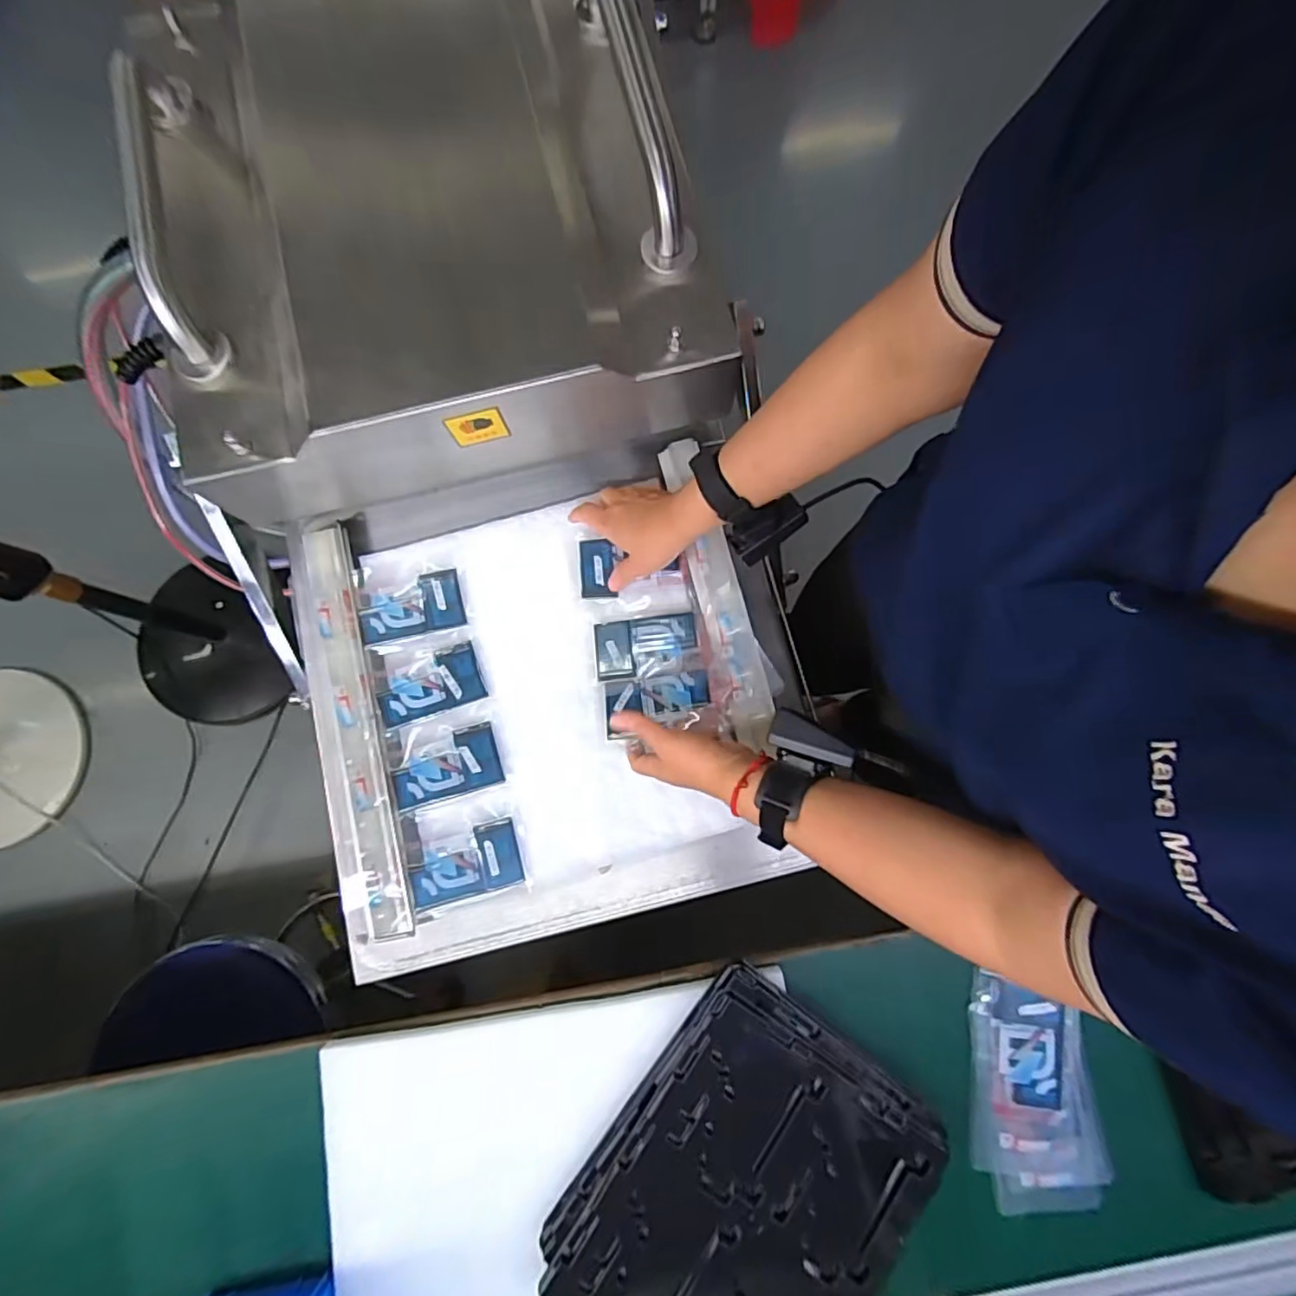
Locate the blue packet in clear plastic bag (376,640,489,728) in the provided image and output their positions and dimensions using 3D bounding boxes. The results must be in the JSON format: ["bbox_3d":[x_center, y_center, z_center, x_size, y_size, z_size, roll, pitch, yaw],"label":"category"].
[{"bbox_3d":[-0.224,0.036,0.621,0.102,0.014,0.063,-20,80,-3],"label":"blue packet in clear plastic bag"}]

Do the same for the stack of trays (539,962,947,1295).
[{"bbox_3d":[0.079,0.458,0.511,0.234,0.047,0.296,36,82,7],"label":"stack of trays"}]

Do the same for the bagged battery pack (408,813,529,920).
[{"bbox_3d":[-0.175,0.203,0.591,0.110,0.016,0.089,-10,80,-1],"label":"bagged battery pack"}]

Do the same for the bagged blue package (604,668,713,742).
[{"bbox_3d":[0.009,0.055,0.598,0.105,0.018,0.059,-7,80,0],"label":"bagged blue package"}]

